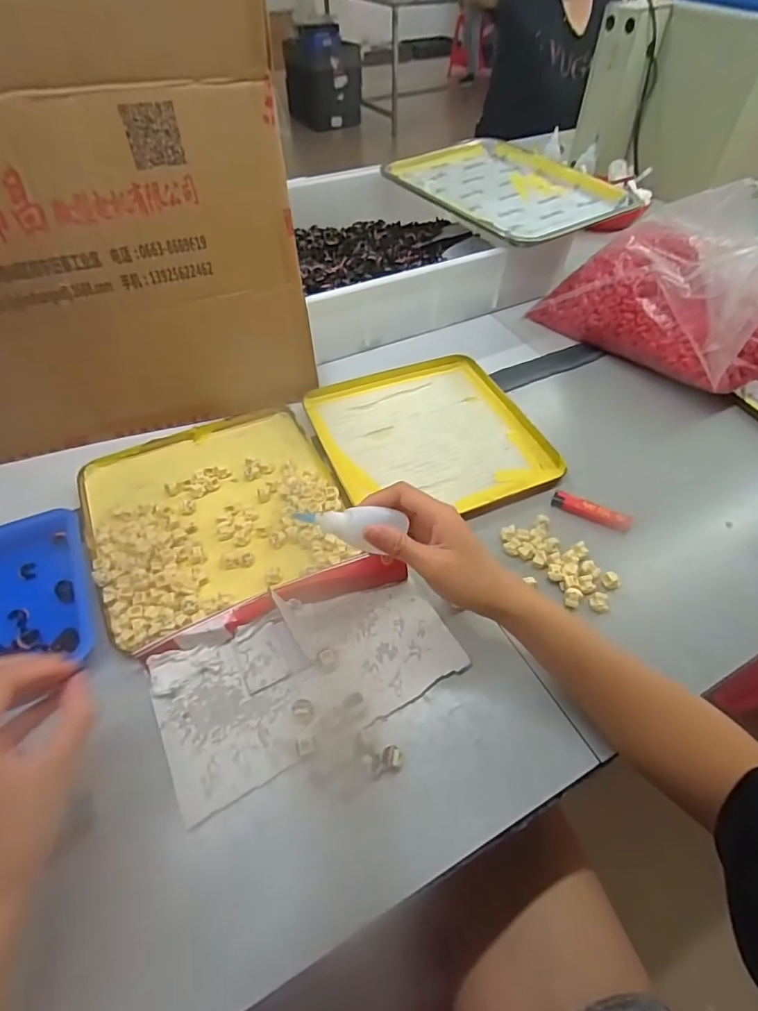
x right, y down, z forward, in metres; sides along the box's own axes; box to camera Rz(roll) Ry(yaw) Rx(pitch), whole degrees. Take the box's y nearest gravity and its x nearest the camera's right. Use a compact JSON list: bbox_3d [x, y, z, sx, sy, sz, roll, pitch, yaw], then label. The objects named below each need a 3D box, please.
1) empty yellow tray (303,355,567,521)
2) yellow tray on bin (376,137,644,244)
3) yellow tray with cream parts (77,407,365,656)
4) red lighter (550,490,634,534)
[{"bbox_3d":[0.055,-0.089,0.593,0.240,0.015,0.254,-18,53,-14],"label":"empty yellow tray"},{"bbox_3d":[0.194,-0.504,0.784,0.265,0.023,0.342,-30,57,-22],"label":"yellow tray on bin"},{"bbox_3d":[-0.167,0.001,0.508,0.237,0.018,0.240,-22,54,-16],"label":"yellow tray with cream parts"},{"bbox_3d":[0.222,0.006,0.519,0.081,0.015,0.016,21,54,16],"label":"red lighter"}]

